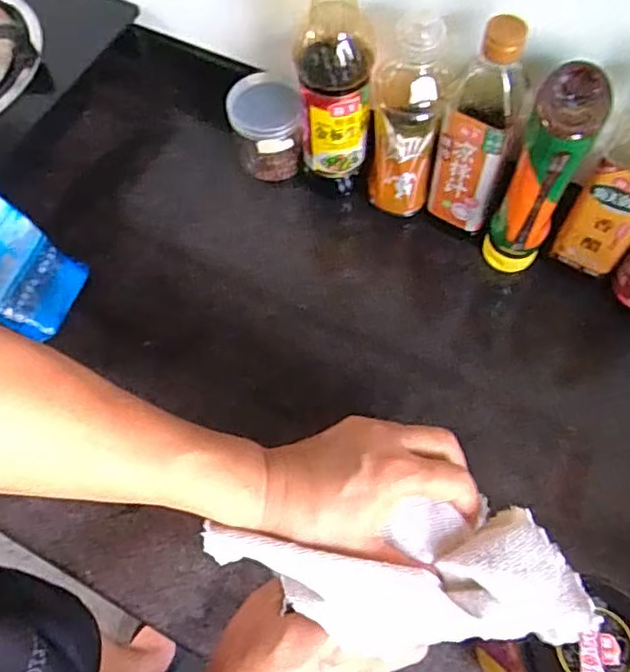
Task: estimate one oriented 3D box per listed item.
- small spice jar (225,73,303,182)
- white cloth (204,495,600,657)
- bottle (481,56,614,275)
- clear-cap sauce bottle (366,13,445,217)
[{"bbox_3d":[-0.053,-0.229,0.707,0.075,0.097,0.081,-1,65,2],"label":"small spice jar"},{"bbox_3d":[0.045,0.142,0.380,0.213,0.043,0.078,1,66,2],"label":"white cloth"},{"bbox_3d":[0.197,-0.129,0.569,0.058,0.228,0.064,24,69,13],"label":"bottle"},{"bbox_3d":[0.085,-0.196,0.605,0.060,0.236,0.057,0,65,3],"label":"clear-cap sauce bottle"}]

